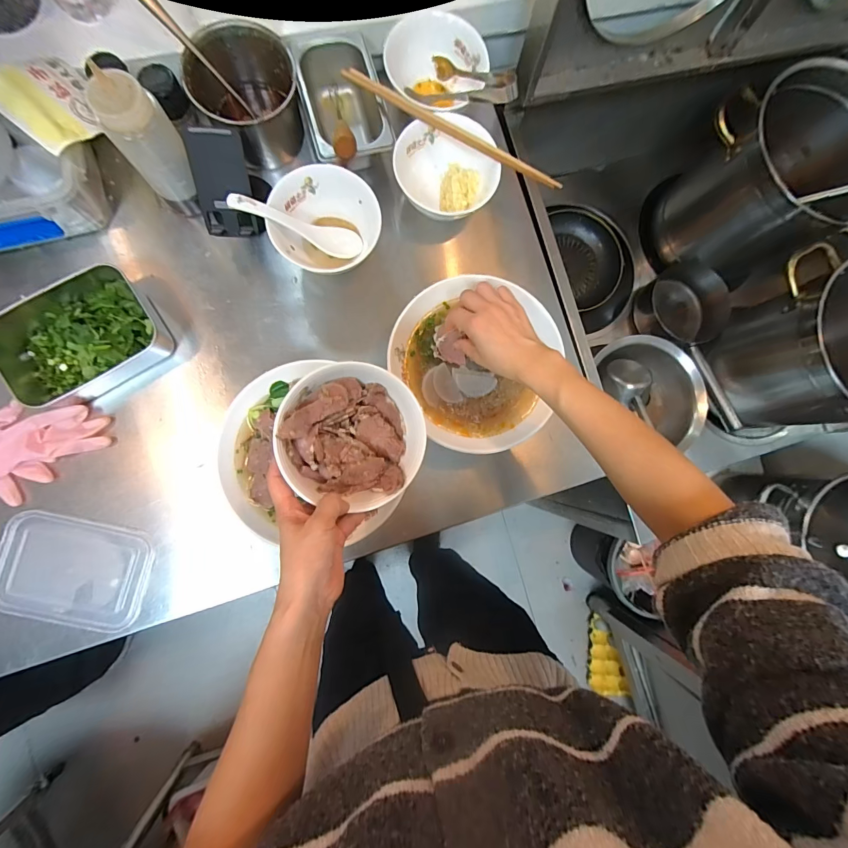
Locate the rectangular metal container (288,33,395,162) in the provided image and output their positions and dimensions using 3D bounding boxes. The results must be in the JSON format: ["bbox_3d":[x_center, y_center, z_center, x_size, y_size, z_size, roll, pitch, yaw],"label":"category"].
[{"bbox_3d":[-0.116,-0.455,0.572,0.110,0.080,0.190,-15,86,-7],"label":"rectangular metal container"}]

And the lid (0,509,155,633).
[{"bbox_3d":[-0.454,0.191,0.499,0.182,0.016,0.129,13,84,-4],"label":"lid"}]

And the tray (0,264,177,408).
[{"bbox_3d":[-0.452,-0.115,0.508,0.191,0.060,0.147,-30,88,-7],"label":"tray"}]

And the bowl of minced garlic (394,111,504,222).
[{"bbox_3d":[0.025,-0.358,0.555,0.130,0.075,0.128,1,85,-5],"label":"bowl of minced garlic"}]

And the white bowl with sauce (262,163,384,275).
[{"bbox_3d":[-0.138,-0.275,0.531,0.135,0.065,0.127,1,85,-5],"label":"white bowl with sauce"}]

